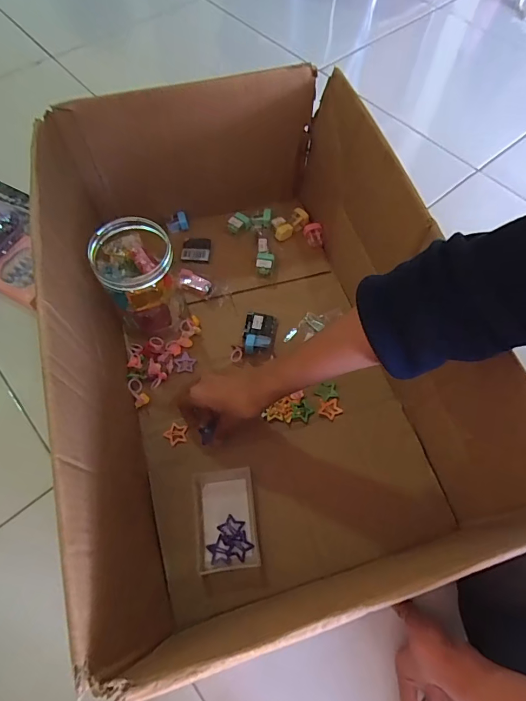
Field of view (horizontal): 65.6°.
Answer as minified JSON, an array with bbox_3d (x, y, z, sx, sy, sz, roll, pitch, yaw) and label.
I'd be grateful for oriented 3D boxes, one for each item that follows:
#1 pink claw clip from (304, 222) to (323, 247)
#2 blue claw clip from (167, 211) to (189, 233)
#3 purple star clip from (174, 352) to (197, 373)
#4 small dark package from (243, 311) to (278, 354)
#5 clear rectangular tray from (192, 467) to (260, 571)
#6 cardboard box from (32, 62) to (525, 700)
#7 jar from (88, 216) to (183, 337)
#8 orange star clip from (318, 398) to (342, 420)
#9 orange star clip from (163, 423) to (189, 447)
[{"bbox_3d":[0.075,-0.174,0.607,0.026,0.021,0.032,0,62,0],"label":"pink claw clip"},{"bbox_3d":[-0.130,-0.196,0.619,0.031,0.018,0.020,-13,63,-7],"label":"blue claw clip"},{"bbox_3d":[-0.101,0.017,0.531,0.027,0.004,0.028,-40,69,-19],"label":"purple star clip"},{"bbox_3d":[-0.004,-0.027,0.540,0.041,0.024,0.065,5,62,3],"label":"small dark package"},{"bbox_3d":[-0.040,0.178,0.435,0.063,0.019,0.097,-7,62,-4],"label":"clear rectangular tray"},{"bbox_3d":[-0.012,-0.030,0.452,0.359,0.207,0.564,-13,63,-7],"label":"cardboard box"},{"bbox_3d":[-0.149,-0.084,0.501,0.075,0.141,0.085,-19,64,-10],"label":"jar"},{"bbox_3d":[0.082,0.072,0.500,0.027,0.004,0.024,-25,65,-12],"label":"orange star clip"},{"bbox_3d":[-0.104,0.100,0.488,0.028,0.004,0.026,14,63,7],"label":"orange star clip"}]

